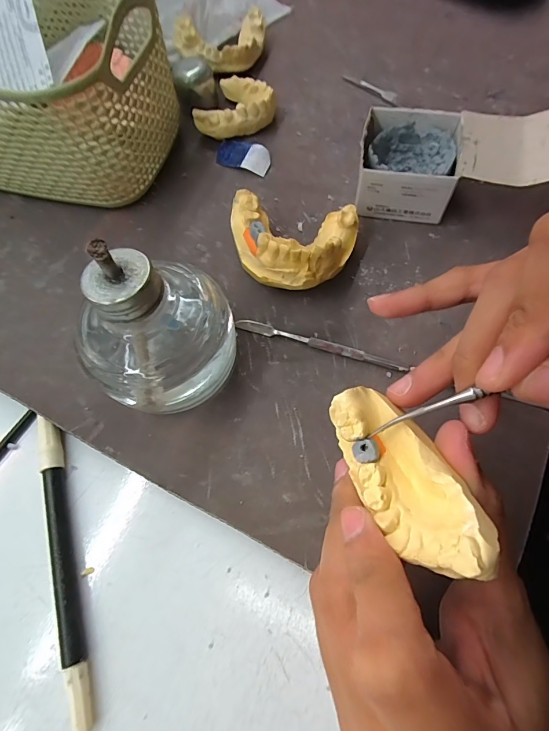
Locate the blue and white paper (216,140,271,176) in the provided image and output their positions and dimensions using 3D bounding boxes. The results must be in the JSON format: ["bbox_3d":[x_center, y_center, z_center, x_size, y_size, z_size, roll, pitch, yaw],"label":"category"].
[{"bbox_3d":[-0.022,-0.148,0.267,0.041,0.007,0.020,23,72,12],"label":"blue and white paper"}]

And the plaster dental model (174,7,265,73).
[{"bbox_3d":[-0.040,-0.252,0.297,0.070,0.024,0.045,-17,69,-4],"label":"plaster dental model"}]

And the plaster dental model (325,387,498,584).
[{"bbox_3d":[0.039,0.033,0.116,0.026,0.017,0.062,-23,46,-6],"label":"plaster dental model"}]

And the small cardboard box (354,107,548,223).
[{"bbox_3d":[0.105,-0.123,0.228,0.107,0.049,0.057,9,70,7],"label":"small cardboard box"}]

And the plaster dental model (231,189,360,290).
[{"bbox_3d":[0.011,-0.070,0.217,0.072,0.040,0.057,2,69,4],"label":"plaster dental model"}]

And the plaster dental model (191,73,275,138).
[{"bbox_3d":[-0.031,-0.191,0.278,0.057,0.019,0.051,-14,69,-2],"label":"plaster dental model"}]

